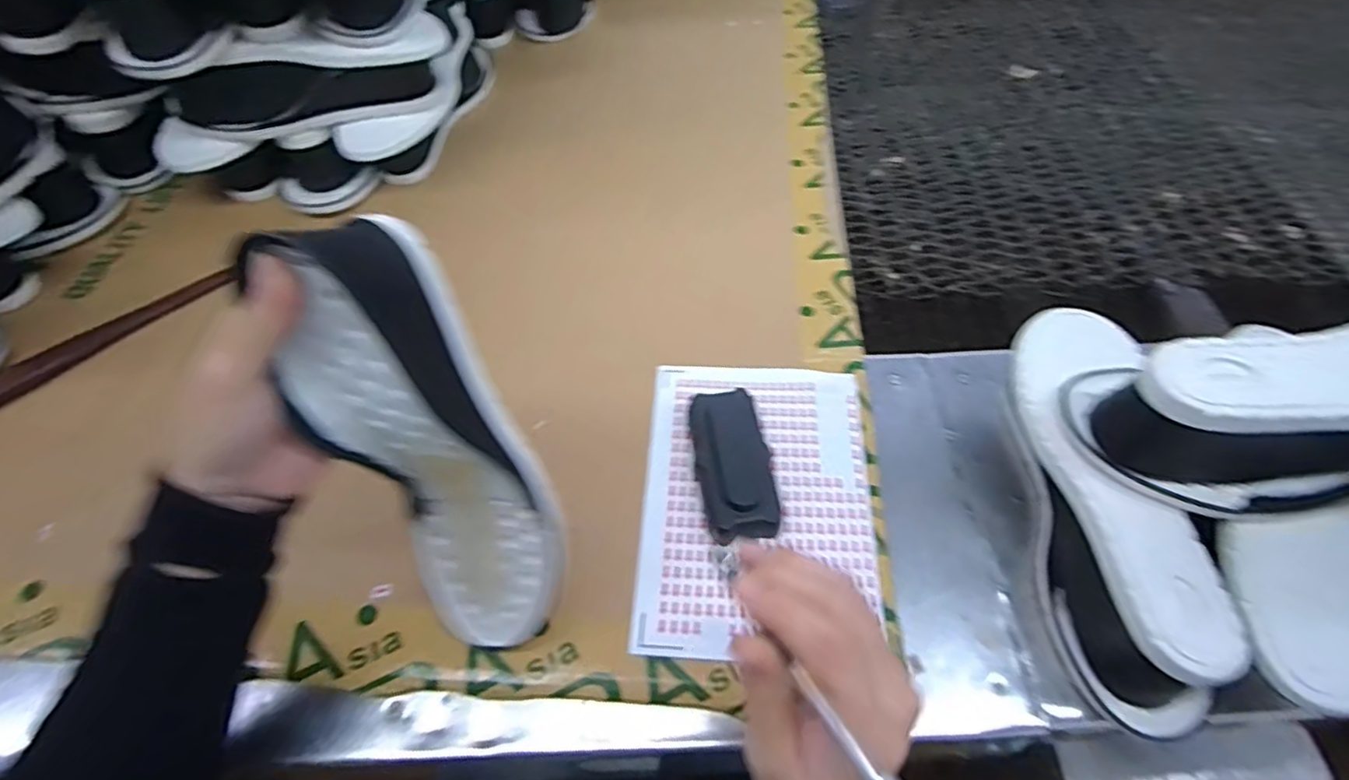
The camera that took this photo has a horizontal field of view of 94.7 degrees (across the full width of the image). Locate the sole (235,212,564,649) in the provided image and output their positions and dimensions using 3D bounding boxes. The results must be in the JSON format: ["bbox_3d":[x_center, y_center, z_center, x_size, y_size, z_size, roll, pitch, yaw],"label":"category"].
[{"bbox_3d":[-0.117,0.035,0.311,0.085,0.241,0.061,-20,35,-13],"label":"sole"}]

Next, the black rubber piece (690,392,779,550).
[{"bbox_3d":[0.040,0.051,0.421,0.047,0.023,0.105,-7,56,-5],"label":"black rubber piece"}]

